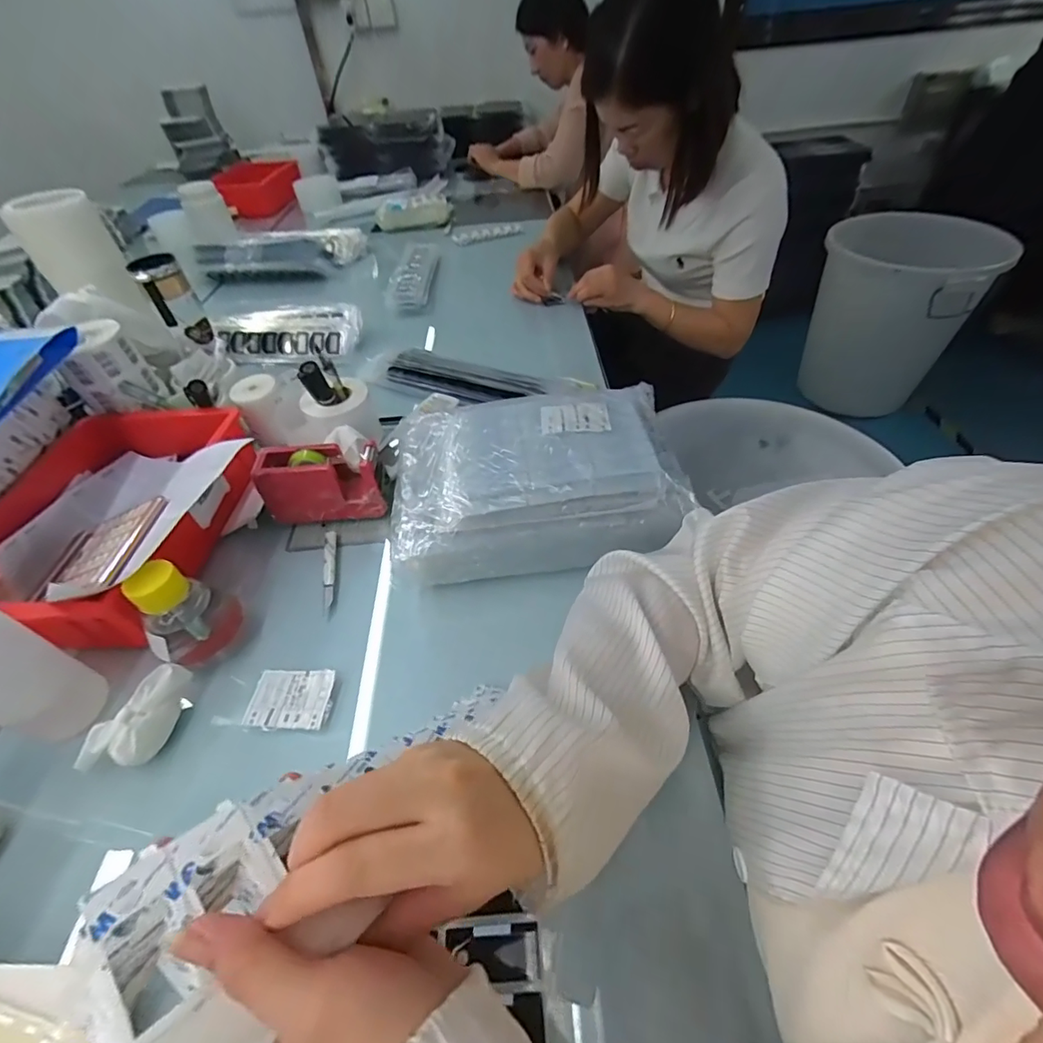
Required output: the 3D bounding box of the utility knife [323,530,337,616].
[{"bbox_3d":[-0.205,0.049,0.525,0.014,0.011,0.103,-12,47,-5],"label":"utility knife"}]

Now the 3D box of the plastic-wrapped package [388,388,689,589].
[{"bbox_3d":[0.014,-0.049,0.520,0.292,0.091,0.195,-8,47,-2],"label":"plastic-wrapped package"}]

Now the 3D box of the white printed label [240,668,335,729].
[{"bbox_3d":[-0.202,0.155,0.432,0.072,0.005,0.050,0,47,6],"label":"white printed label"}]

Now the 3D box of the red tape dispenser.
[{"bbox_3d":[-0.221,-0.044,0.554,0.127,0.078,0.043,-4,47,2],"label":"red tape dispenser"}]

